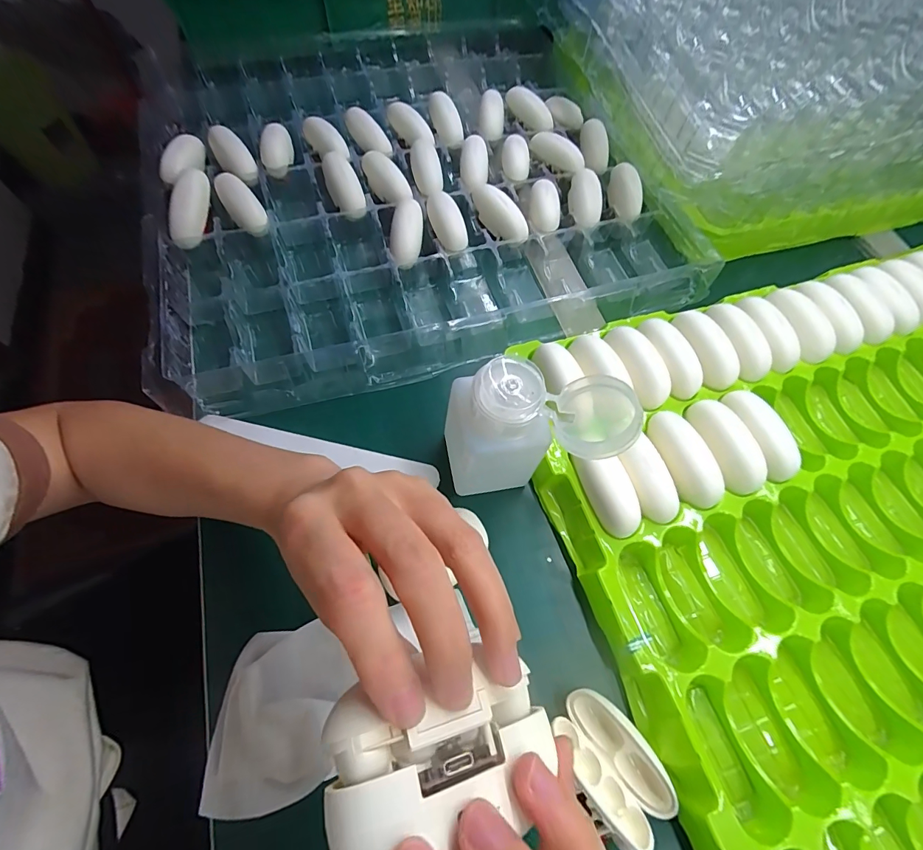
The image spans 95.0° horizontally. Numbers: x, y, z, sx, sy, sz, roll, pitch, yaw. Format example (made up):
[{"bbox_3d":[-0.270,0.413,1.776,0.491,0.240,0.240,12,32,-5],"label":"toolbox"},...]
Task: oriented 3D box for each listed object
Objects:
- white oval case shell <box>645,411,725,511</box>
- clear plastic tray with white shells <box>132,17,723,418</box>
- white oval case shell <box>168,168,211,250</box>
[{"bbox_3d":[0.147,0.022,0.276,0.024,0.021,0.066,-22,80,-13],"label":"white oval case shell"},{"bbox_3d":[-0.055,-0.257,0.419,0.458,0.052,0.476,-13,66,-9],"label":"clear plastic tray with white shells"},{"bbox_3d":[-0.230,-0.182,0.355,0.029,0.022,0.063,-3,65,-4],"label":"white oval case shell"}]

